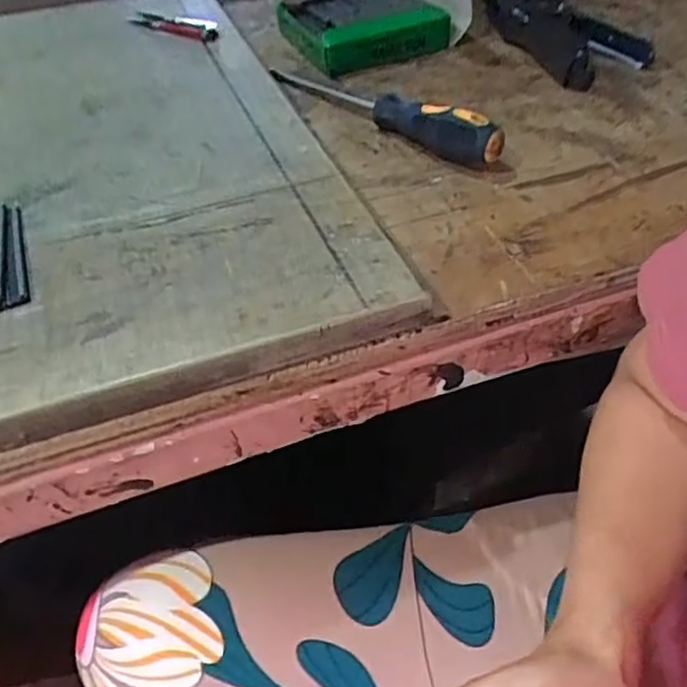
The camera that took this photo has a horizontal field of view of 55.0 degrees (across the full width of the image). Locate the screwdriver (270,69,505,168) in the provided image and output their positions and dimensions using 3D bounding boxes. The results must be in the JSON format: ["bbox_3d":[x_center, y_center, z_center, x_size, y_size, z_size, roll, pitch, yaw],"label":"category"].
[{"bbox_3d":[0.030,-0.189,0.518,0.224,0.034,0.030,31,55,29],"label":"screwdriver"}]

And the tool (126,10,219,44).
[{"bbox_3d":[-0.154,-0.291,0.602,0.096,0.010,0.030,21,51,21],"label":"tool"}]

